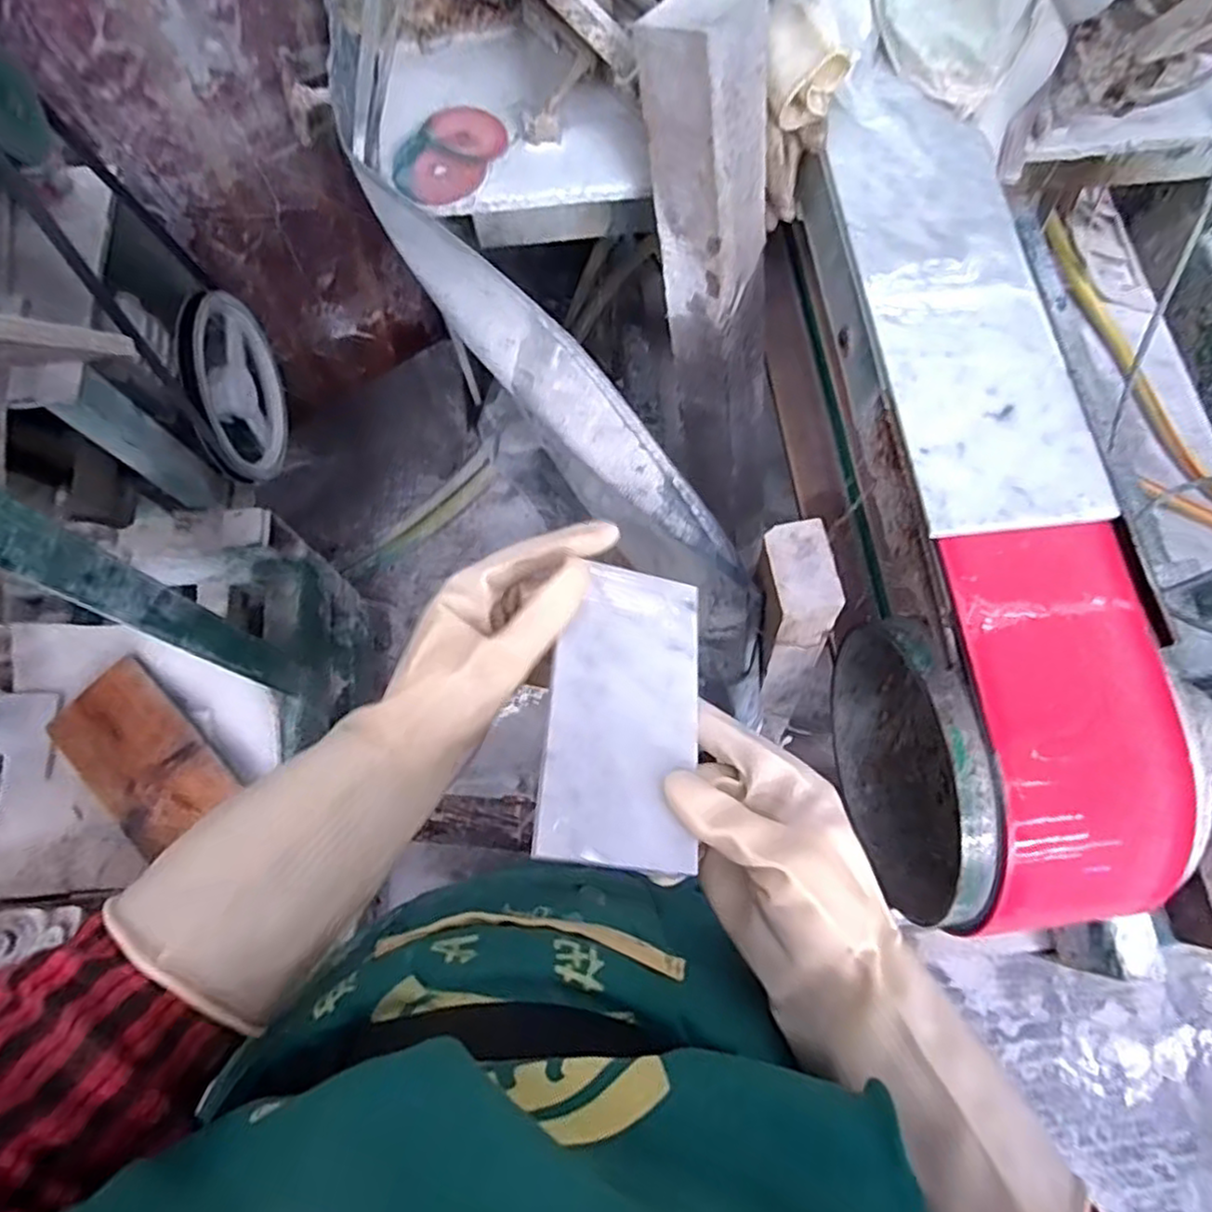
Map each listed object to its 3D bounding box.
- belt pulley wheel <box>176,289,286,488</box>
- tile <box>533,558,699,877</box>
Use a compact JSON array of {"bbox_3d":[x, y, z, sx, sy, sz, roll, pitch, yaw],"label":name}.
[{"bbox_3d":[-0.438,-0.257,0.835,0.023,0.219,0.194,0,73,2],"label":"belt pulley wheel"},{"bbox_3d":[0.010,0.048,0.344,0.075,0.006,0.150,14,60,-14],"label":"tile"}]

